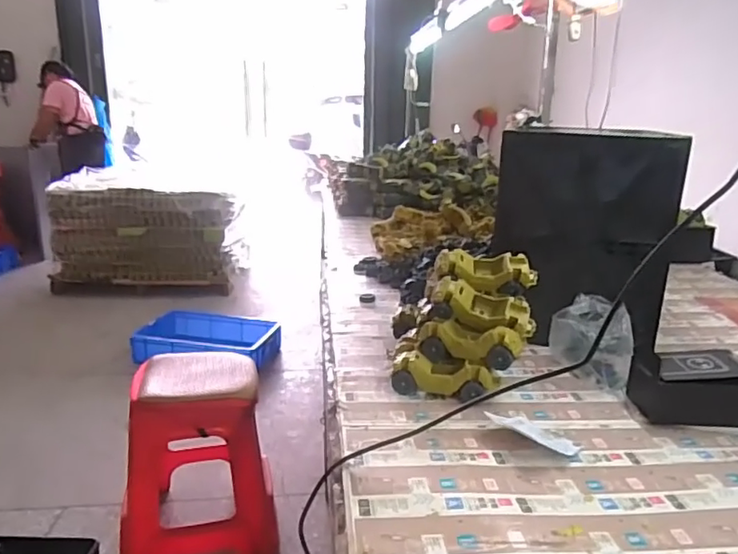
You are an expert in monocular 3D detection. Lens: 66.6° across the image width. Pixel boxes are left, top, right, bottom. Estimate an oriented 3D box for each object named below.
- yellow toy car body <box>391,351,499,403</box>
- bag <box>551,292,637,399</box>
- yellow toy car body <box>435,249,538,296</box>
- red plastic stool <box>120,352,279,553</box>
[{"bbox_3d":[0.123,0.160,0.913,0.159,0.054,0.064,7,17,20],"label":"yellow toy car body"},{"bbox_3d":[0.389,0.115,0.987,0.137,0.146,0.071,8,17,20],"label":"bag"},{"bbox_3d":[0.205,-0.008,0.994,0.171,0.069,0.064,2,16,1],"label":"yellow toy car body"},{"bbox_3d":[-0.460,0.491,1.513,0.377,0.491,0.377,-2,16,-14],"label":"red plastic stool"}]

